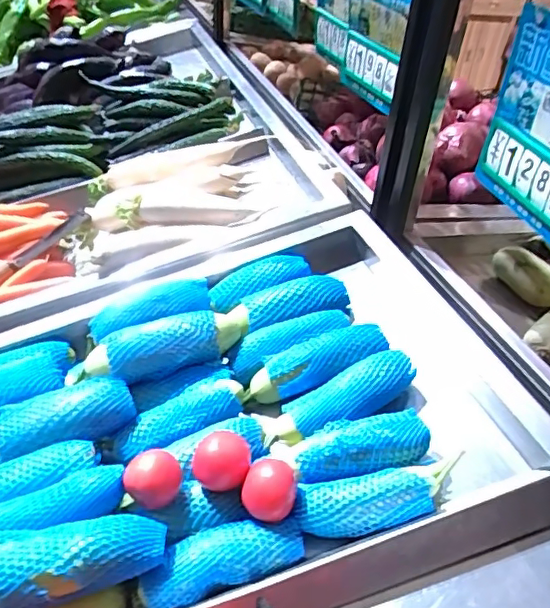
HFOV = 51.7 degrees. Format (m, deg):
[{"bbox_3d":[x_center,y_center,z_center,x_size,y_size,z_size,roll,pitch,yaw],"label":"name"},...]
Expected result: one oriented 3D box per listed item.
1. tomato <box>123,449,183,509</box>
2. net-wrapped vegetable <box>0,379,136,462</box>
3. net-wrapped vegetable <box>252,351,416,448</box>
[{"bbox_3d":[-0.143,0.210,0.665,0.062,0.060,0.055,-10,42,-17],"label":"tomato"},{"bbox_3d":[-0.304,0.159,0.716,0.245,0.060,0.081,-16,44,-22],"label":"net-wrapped vegetable"},{"bbox_3d":[0.088,0.122,0.755,0.221,0.057,0.066,-14,44,-21],"label":"net-wrapped vegetable"}]

